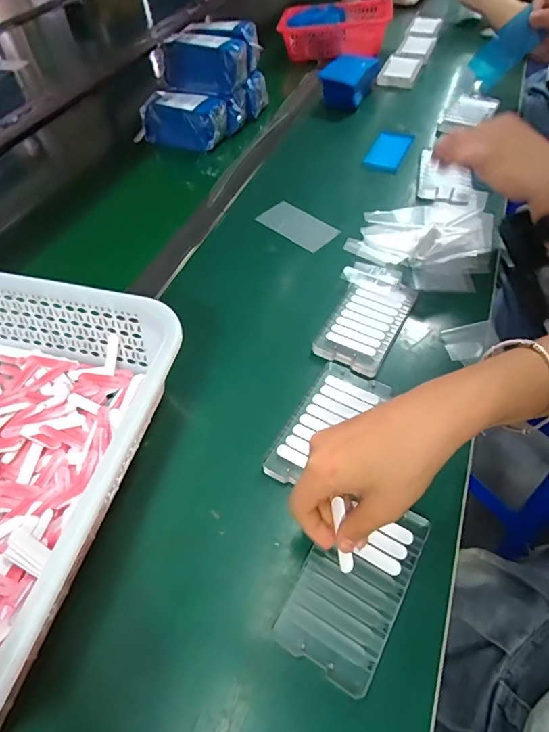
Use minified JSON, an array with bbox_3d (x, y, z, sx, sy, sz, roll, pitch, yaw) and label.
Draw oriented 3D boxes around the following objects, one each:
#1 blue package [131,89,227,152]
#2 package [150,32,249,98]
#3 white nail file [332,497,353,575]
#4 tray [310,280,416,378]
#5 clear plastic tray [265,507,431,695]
[{"bbox_3d":[-0.153,-0.399,0.711,0.148,0.061,0.058,12,54,11],"label":"blue package"},{"bbox_3d":[-0.117,-0.477,0.690,0.139,0.064,0.056,10,53,9],"label":"package"},{"bbox_3d":[0.048,0.120,0.309,0.010,0.008,0.049,-9,84,-5],"label":"white nail file"},{"bbox_3d":[0.097,-0.049,0.456,0.069,0.007,0.126,24,57,19],"label":"tray"},{"bbox_3d":[0.056,0.149,0.309,0.066,0.015,0.121,25,57,19],"label":"clear plastic tray"}]

